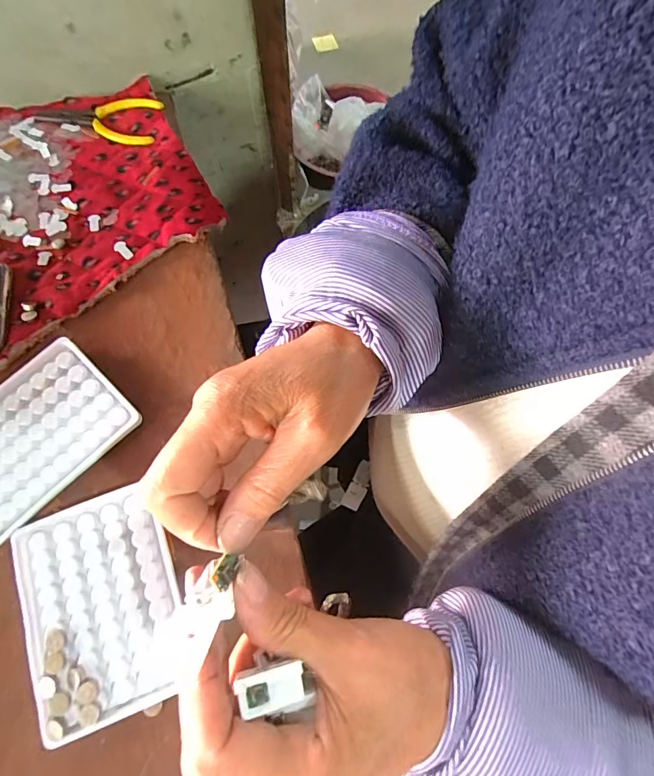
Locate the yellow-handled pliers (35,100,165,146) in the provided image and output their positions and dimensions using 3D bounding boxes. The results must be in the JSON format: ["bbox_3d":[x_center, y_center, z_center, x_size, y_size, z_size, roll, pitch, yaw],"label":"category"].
[{"bbox_3d":[-0.223,-0.265,0.419,0.116,0.007,0.053,7,71,2],"label":"yellow-handled pliers"}]

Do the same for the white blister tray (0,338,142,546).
[{"bbox_3d":[-0.216,0.035,0.312,0.096,0.006,0.133,43,76,13],"label":"white blister tray"}]

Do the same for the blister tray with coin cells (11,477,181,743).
[{"bbox_3d":[-0.146,0.139,0.277,0.093,0.008,0.131,-22,72,-8],"label":"blister tray with coin cells"}]

